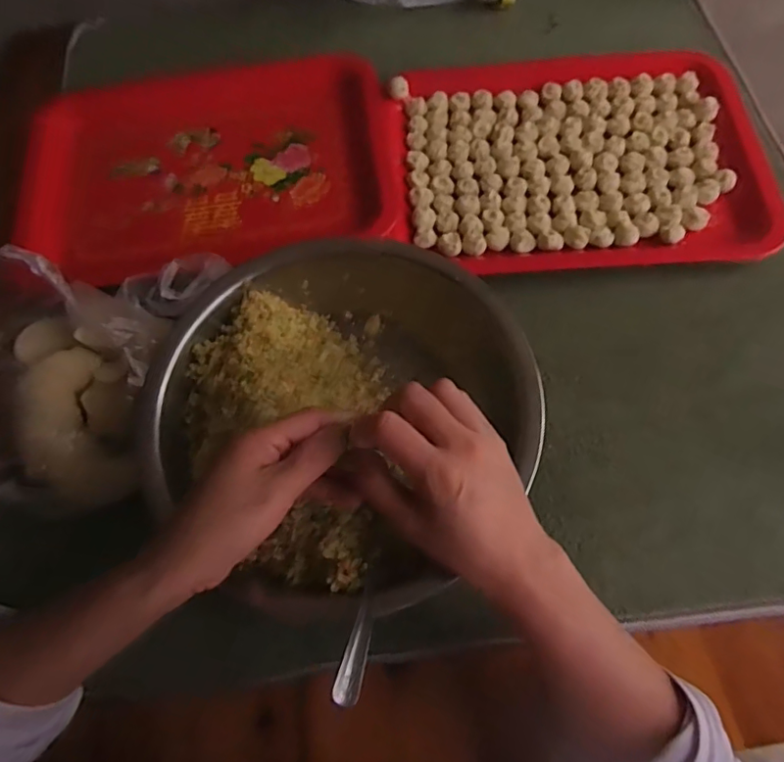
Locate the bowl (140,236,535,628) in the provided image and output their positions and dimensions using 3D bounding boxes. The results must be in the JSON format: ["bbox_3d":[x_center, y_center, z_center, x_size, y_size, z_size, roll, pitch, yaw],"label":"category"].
[{"bbox_3d":[-0.030,0.018,0.431,0.254,0.073,0.265,-1,66,2],"label":"bowl"}]

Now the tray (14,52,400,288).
[{"bbox_3d":[-0.191,-0.241,0.594,0.378,0.044,0.312,-10,66,-3],"label":"tray"}]

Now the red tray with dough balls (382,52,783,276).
[{"bbox_3d":[0.180,-0.222,0.556,0.356,0.026,0.252,-1,66,1],"label":"red tray with dough balls"}]

